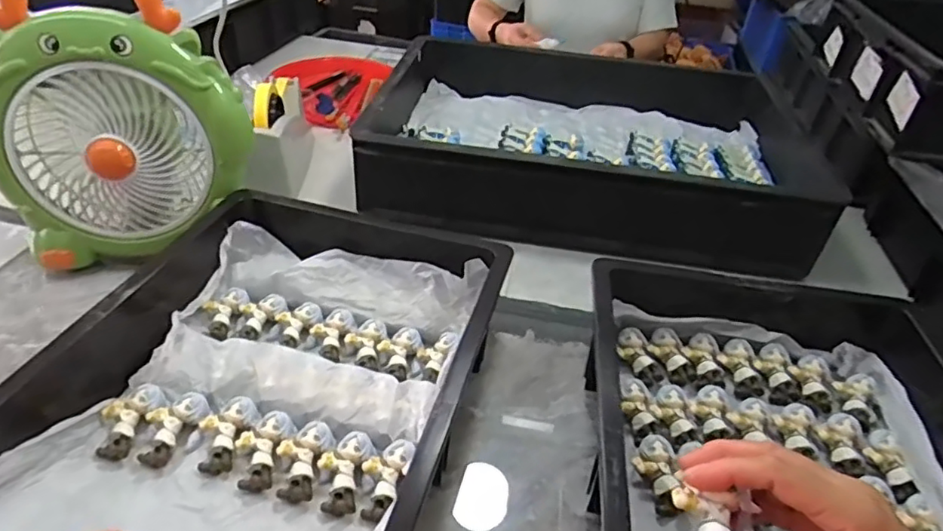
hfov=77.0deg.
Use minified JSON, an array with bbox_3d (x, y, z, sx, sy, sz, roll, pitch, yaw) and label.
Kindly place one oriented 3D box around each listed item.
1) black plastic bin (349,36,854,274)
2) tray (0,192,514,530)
[{"bbox_3d":[0.150,-0.172,0.839,0.582,0.180,0.371,15,39,13],"label":"black plastic bin"},{"bbox_3d":[-0.179,0.093,0.477,0.338,0.100,0.453,12,38,10],"label":"tray"}]

